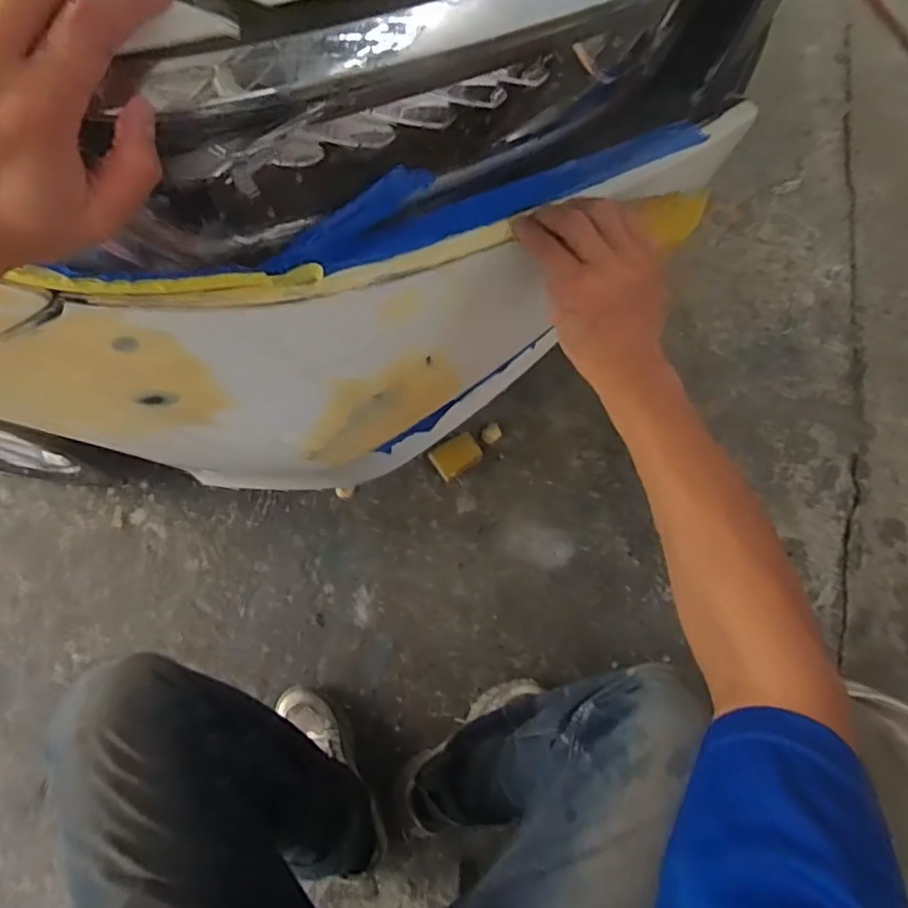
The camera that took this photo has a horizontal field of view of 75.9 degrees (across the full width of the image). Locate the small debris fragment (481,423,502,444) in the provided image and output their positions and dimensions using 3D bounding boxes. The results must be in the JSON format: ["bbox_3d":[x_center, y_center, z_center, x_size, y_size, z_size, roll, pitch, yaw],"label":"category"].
[{"bbox_3d":[0.065,-0.034,1.006,0.038,0.011,0.030,-41,81,-10],"label":"small debris fragment"}]

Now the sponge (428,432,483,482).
[{"bbox_3d":[0.003,0.003,0.986,0.081,0.020,0.056,-35,80,-11],"label":"sponge"}]

